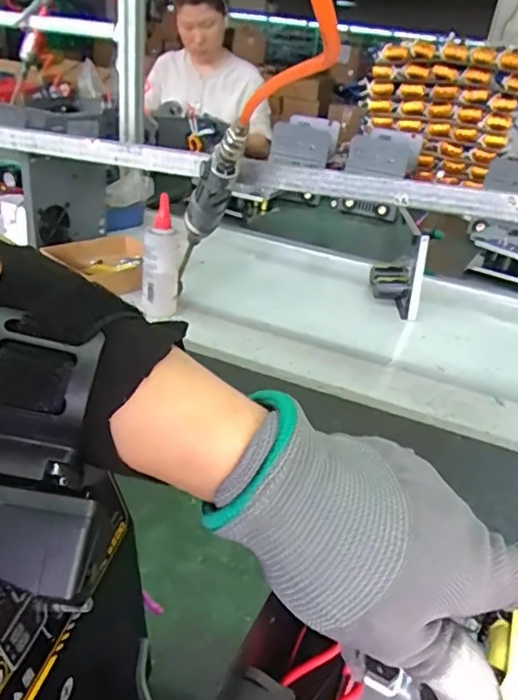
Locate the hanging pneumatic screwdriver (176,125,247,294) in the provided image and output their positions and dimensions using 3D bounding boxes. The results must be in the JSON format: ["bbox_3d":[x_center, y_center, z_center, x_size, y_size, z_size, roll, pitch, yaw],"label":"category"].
[{"bbox_3d":[-0.052,-0.165,0.594,0.038,0.237,0.033,-4,75,-18],"label":"hanging pneumatic screwdriver"}]

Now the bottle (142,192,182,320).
[{"bbox_3d":[-0.138,-0.135,0.773,0.050,0.158,0.042,5,30,-3],"label":"bottle"}]

